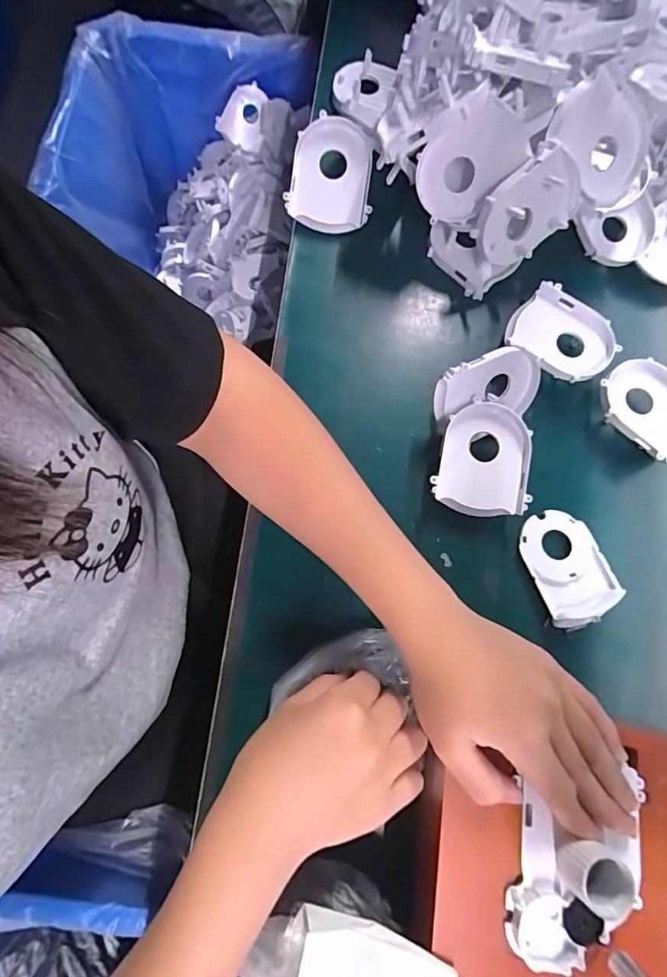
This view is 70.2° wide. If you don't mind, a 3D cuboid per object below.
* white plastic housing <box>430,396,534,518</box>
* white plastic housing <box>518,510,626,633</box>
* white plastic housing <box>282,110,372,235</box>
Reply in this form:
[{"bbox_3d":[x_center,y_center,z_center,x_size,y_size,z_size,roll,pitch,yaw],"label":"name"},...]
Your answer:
[{"bbox_3d":[0.116,-0.020,0.362,0.070,0.032,0.079,19,75,3],"label":"white plastic housing"},{"bbox_3d":[0.178,0.059,0.359,0.057,0.012,0.085,-17,76,-6],"label":"white plastic housing"},{"bbox_3d":[0.000,-0.268,0.407,0.069,0.018,0.083,13,103,-1],"label":"white plastic housing"}]

